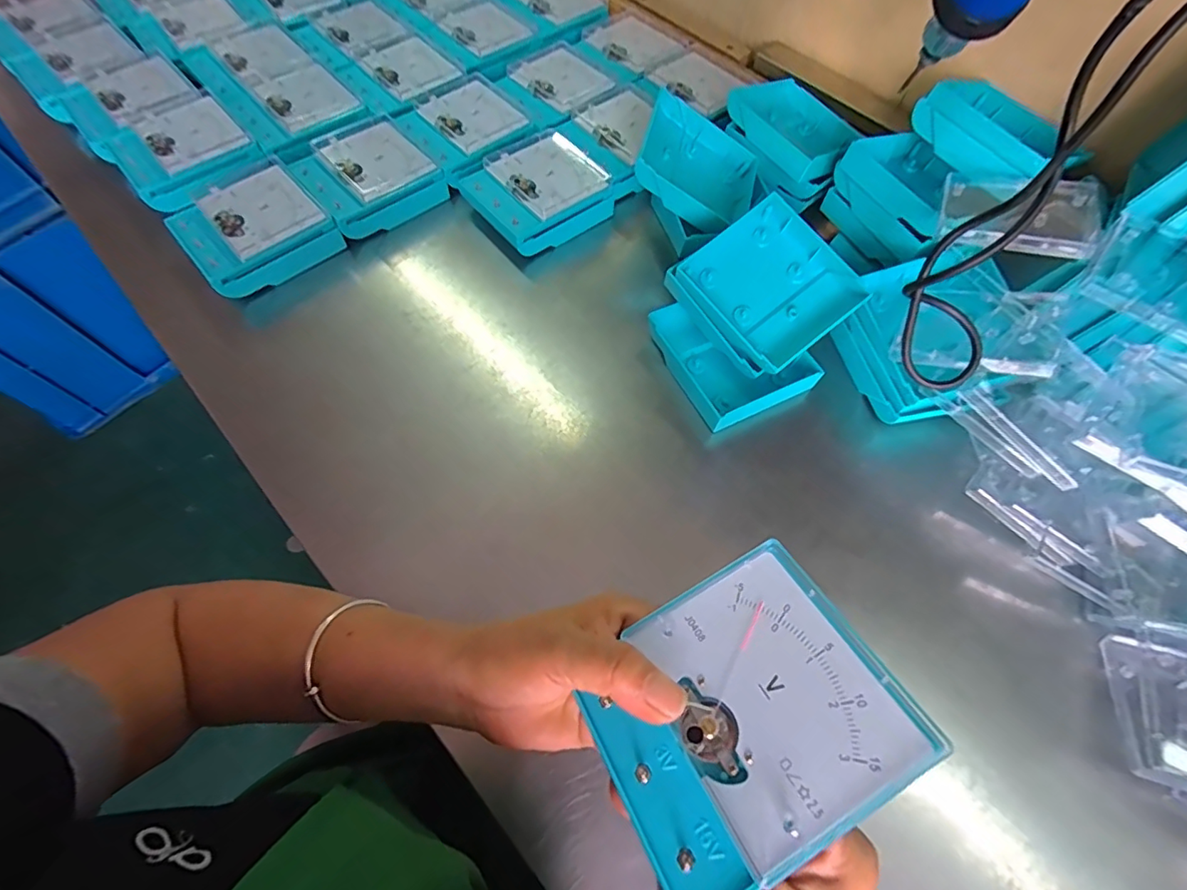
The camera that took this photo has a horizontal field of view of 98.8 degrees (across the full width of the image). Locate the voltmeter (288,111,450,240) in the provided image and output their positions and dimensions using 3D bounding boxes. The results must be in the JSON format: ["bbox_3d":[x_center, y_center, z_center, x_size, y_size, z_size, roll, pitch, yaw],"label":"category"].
[{"bbox_3d":[-0.223,-0.264,0.503,0.113,0.043,0.110,-37,71,-18],"label":"voltmeter"}]

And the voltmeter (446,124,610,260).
[{"bbox_3d":[-0.054,-0.251,0.502,0.129,0.042,0.113,-34,70,-17],"label":"voltmeter"}]

